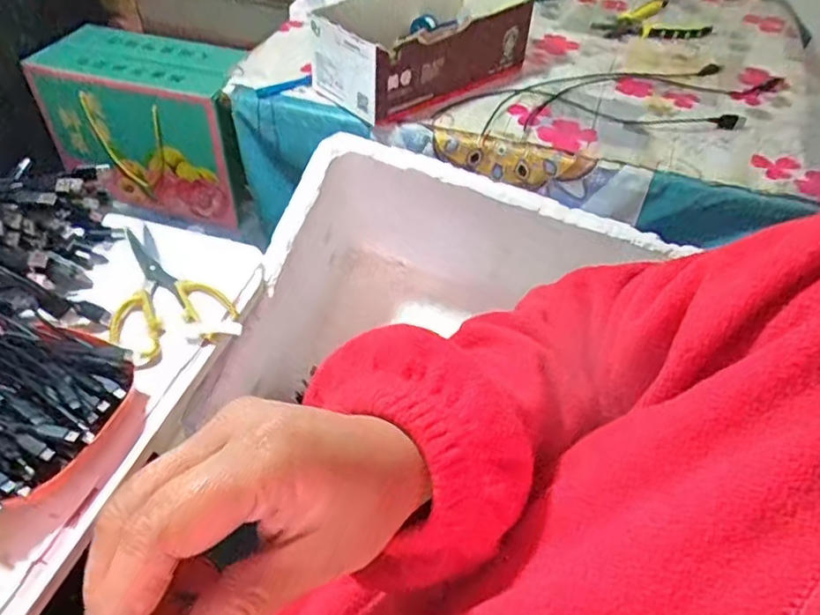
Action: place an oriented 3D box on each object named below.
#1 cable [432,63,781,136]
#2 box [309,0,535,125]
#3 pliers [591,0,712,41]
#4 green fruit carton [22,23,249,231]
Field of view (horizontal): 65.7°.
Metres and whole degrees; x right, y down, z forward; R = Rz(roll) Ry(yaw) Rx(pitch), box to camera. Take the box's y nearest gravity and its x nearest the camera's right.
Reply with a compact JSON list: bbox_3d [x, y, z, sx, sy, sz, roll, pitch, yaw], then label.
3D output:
[{"bbox_3d":[0.263,-0.261,0.807,0.458,0.025,0.163,-5,46,-8],"label":"cable"},{"bbox_3d":[0.007,-0.341,0.780,0.257,0.102,0.184,-24,52,-23],"label":"box"},{"bbox_3d":[0.361,-0.421,0.946,0.160,0.023,0.129,-24,52,-24],"label":"pliers"},{"bbox_3d":[-0.403,-0.298,1.063,0.335,0.251,0.166,15,47,12],"label":"green fruit carton"}]

